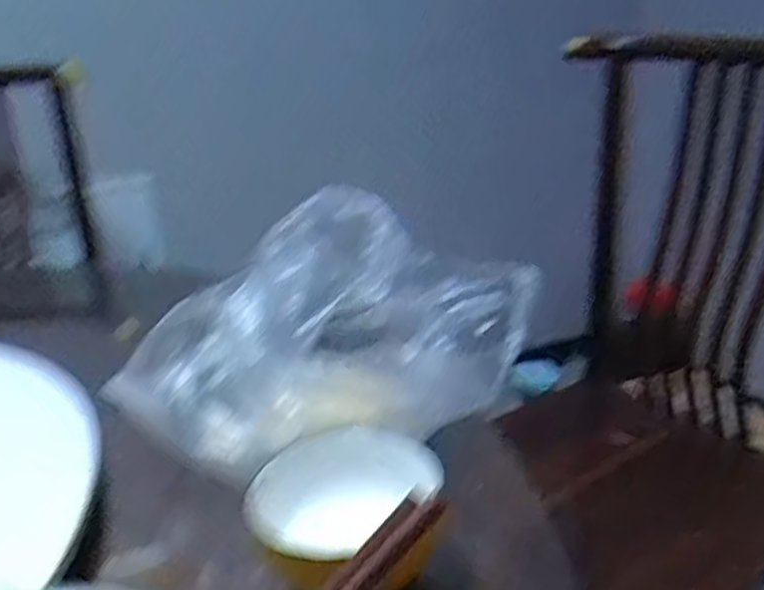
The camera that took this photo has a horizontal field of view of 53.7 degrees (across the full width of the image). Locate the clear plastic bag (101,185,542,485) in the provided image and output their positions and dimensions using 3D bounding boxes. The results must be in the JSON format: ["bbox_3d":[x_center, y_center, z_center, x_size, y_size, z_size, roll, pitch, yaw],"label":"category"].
[{"bbox_3d":[-0.026,0.025,0.601,0.355,0.184,0.157,-11,24,-19],"label":"clear plastic bag"}]

